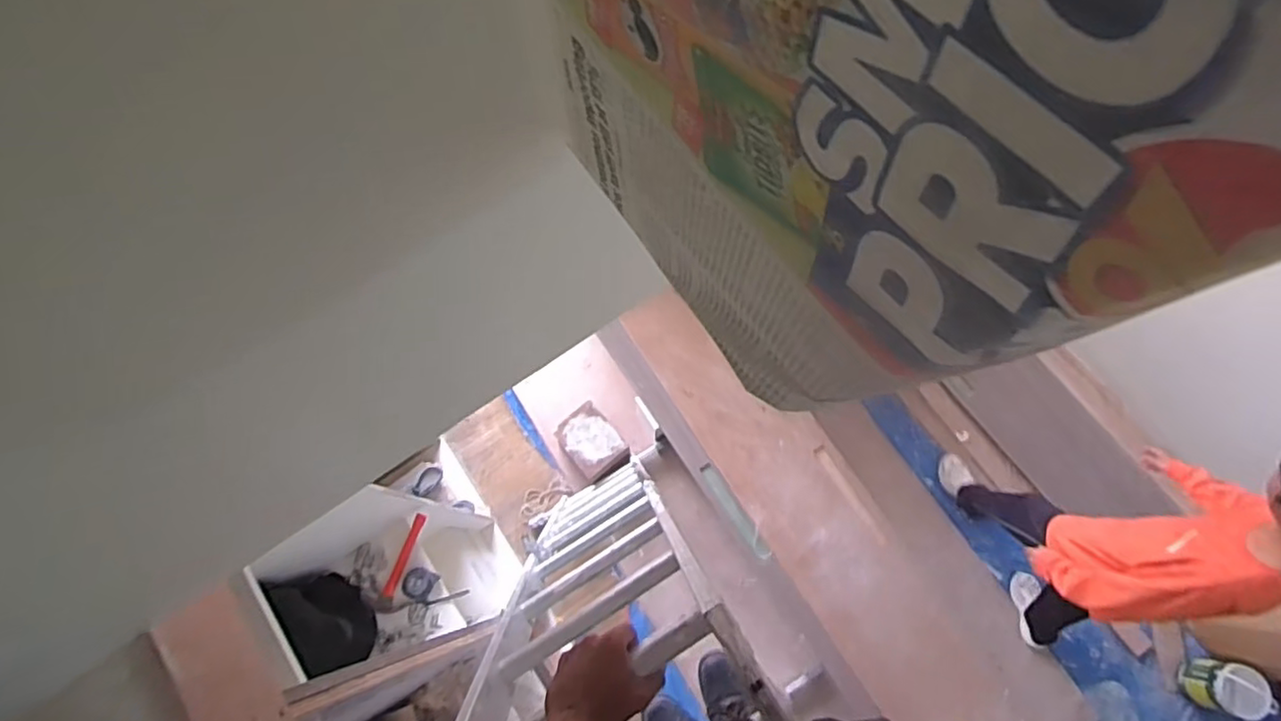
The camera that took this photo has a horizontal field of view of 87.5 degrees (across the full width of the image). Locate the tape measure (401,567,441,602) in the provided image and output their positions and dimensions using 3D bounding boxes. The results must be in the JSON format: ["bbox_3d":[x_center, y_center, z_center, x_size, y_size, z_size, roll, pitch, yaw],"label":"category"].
[{"bbox_3d":[-0.523,0.524,1.570,0.082,0.030,0.071,24,75,8],"label":"tape measure"}]

